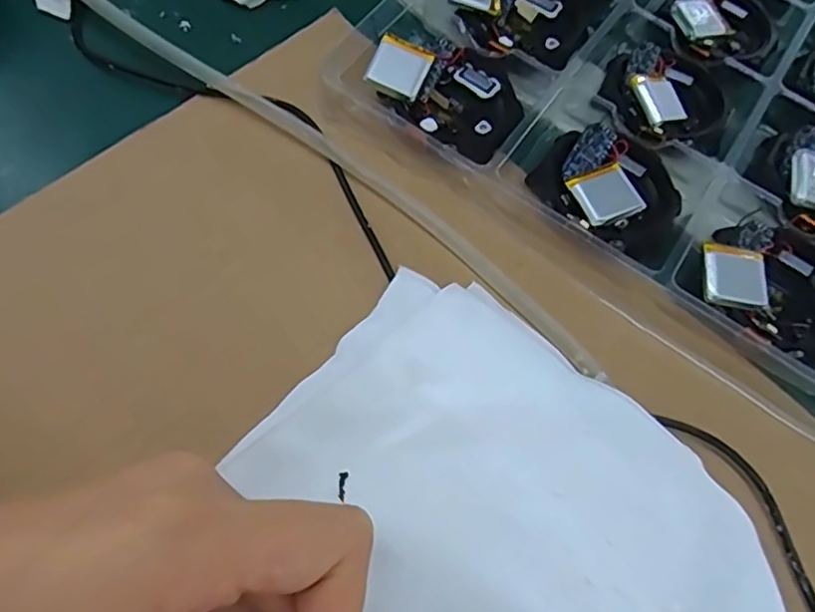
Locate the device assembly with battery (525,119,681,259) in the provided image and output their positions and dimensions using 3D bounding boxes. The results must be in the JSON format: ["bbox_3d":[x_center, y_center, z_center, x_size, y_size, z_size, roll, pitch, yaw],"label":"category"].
[{"bbox_3d":[0.076,-0.045,0.231,0.054,0.017,0.049,32,68,9],"label":"device assembly with battery"}]

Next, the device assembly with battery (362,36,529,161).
[{"bbox_3d":[0.017,-0.088,0.243,0.058,0.018,0.045,23,67,6],"label":"device assembly with battery"}]

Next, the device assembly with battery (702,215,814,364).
[{"bbox_3d":[0.132,-0.007,0.220,0.054,0.017,0.048,34,68,10],"label":"device assembly with battery"}]

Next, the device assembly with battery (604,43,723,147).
[{"bbox_3d":[0.106,-0.090,0.251,0.045,0.011,0.046,-26,71,-14],"label":"device assembly with battery"}]

